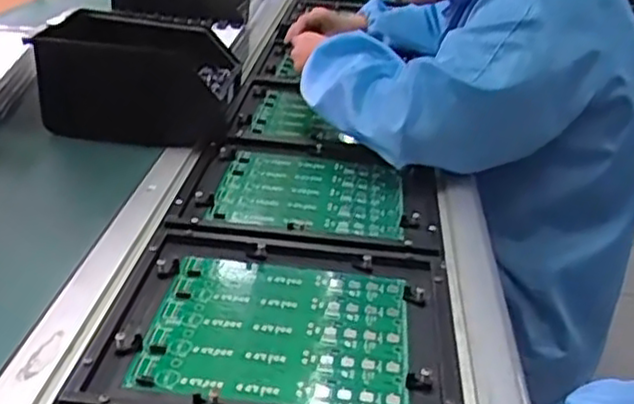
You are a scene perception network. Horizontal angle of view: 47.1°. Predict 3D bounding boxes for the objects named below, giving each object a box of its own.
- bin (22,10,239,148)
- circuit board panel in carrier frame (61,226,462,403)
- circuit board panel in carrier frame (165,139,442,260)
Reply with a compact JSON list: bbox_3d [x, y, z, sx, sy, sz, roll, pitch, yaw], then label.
[{"bbox_3d":[-0.212,-0.153,0.902,0.219,0.121,0.132,4,26,0],"label":"bin"},{"bbox_3d":[-0.027,0.098,0.586,0.266,0.016,0.233,7,28,2],"label":"circuit board panel in carrier frame"},{"bbox_3d":[-0.003,-0.011,0.787,0.263,0.016,0.231,7,28,2],"label":"circuit board panel in carrier frame"}]

